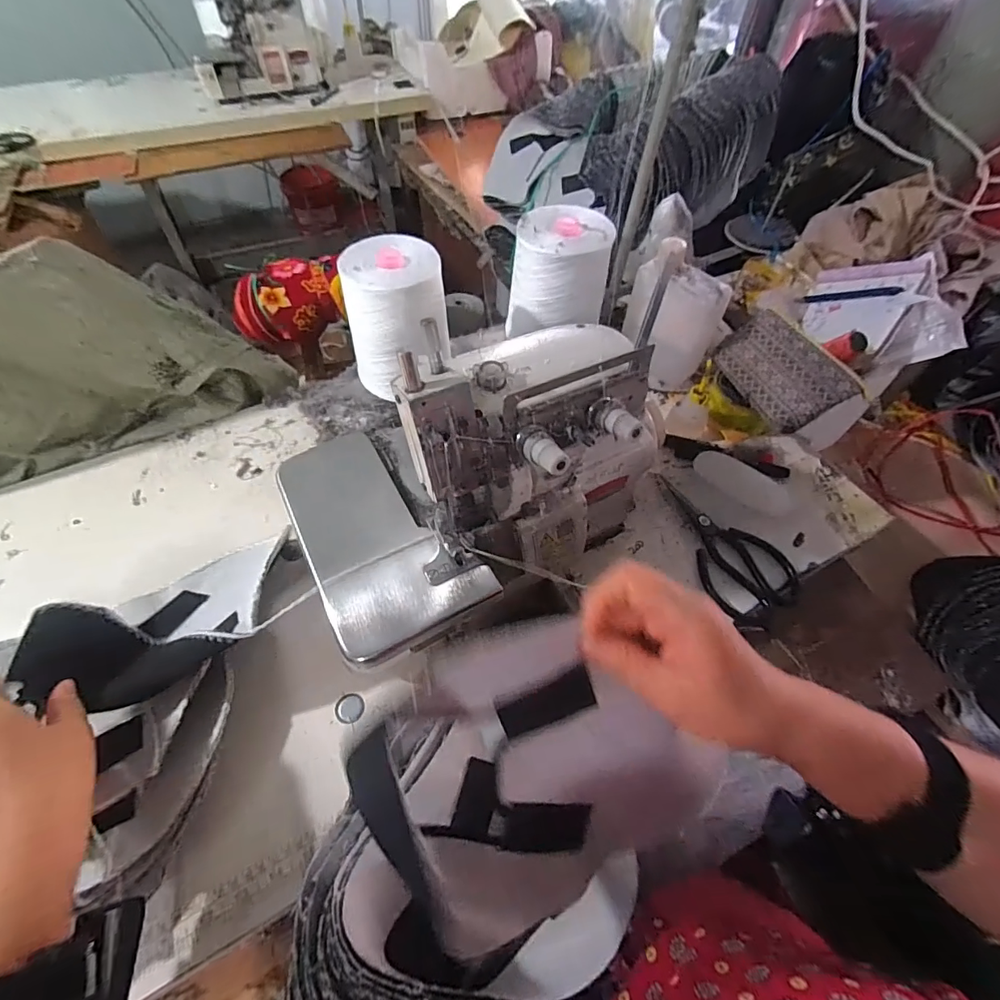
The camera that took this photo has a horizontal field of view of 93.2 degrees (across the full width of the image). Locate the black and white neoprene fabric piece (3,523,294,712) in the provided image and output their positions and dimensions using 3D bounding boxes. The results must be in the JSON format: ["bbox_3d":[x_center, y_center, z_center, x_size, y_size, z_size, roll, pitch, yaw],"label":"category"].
[{"bbox_3d":[-0.295,0.101,0.442,0.102,0.081,0.207,38,63,23],"label":"black and white neoprene fabric piece"}]

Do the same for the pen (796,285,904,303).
[{"bbox_3d":[0.477,-0.282,0.650,0.012,0.012,0.133,-26,25,-18],"label":"pen"}]

